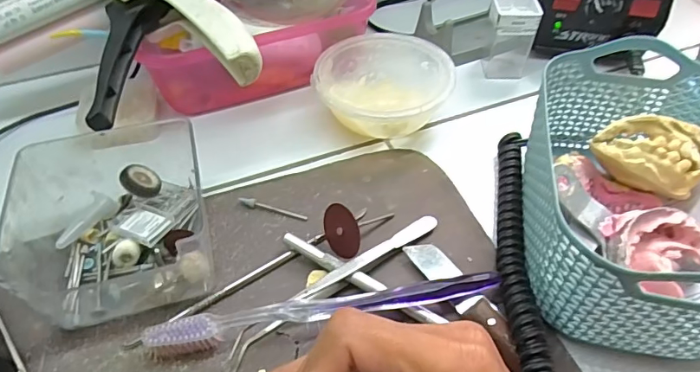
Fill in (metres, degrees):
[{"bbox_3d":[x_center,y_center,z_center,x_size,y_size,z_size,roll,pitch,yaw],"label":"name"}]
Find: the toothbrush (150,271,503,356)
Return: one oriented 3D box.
[{"bbox_3d":[-0.011,0.069,0.265,0.186,0.021,0.013,-8,50,-8],"label":"toothbrush"}]

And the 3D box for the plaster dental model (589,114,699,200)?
[{"bbox_3d":[0.179,-0.017,0.296,0.061,0.040,0.031,16,50,14],"label":"plaster dental model"}]

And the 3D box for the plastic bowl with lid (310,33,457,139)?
[{"bbox_3d":[0.024,-0.074,0.379,0.100,0.040,0.102,1,49,-1],"label":"plastic bowl with lid"}]

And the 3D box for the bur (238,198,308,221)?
[{"bbox_3d":[-0.052,0.015,0.323,0.048,0.004,0.007,16,51,13],"label":"bur"}]

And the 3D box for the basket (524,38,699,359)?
[{"bbox_3d":[0.162,0.007,0.279,0.113,0.083,0.169,9,49,7],"label":"basket"}]

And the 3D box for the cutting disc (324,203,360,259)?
[{"bbox_3d":[-0.006,0.027,0.296,0.004,0.031,0.031,-10,22,-41],"label":"cutting disc"}]

